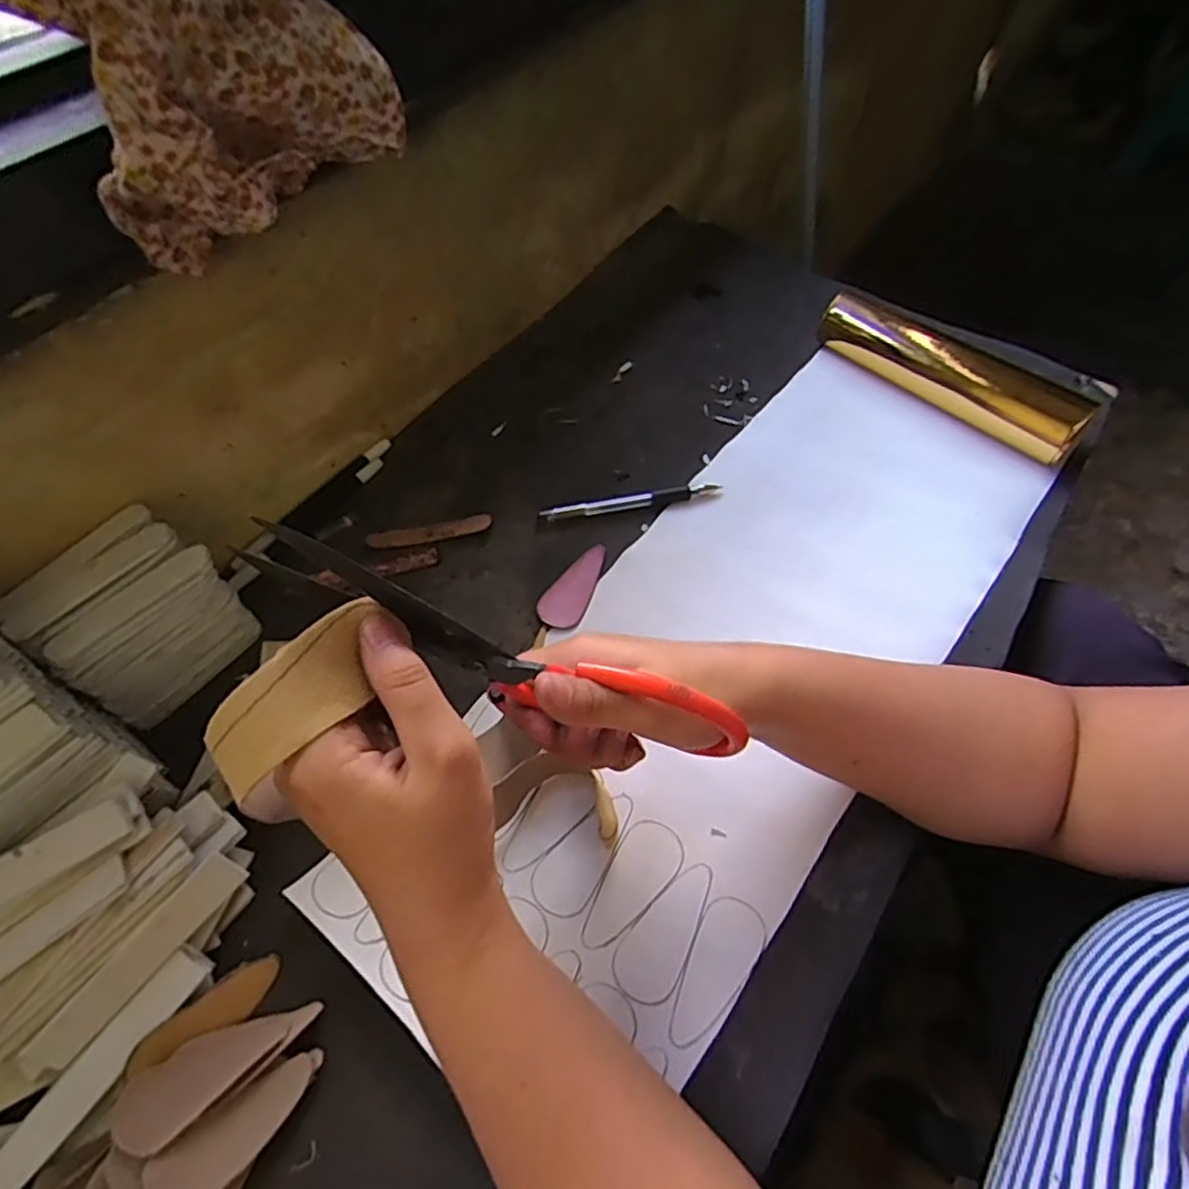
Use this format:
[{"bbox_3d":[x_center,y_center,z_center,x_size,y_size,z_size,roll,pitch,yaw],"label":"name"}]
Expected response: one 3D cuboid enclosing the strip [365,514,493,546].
[{"bbox_3d":[-0.119,-0.046,0.477,0.088,0.006,0.014,-7,60,-5],"label":"strip"}]

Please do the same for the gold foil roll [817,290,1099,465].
[{"bbox_3d":[0.278,-0.178,0.529,0.209,0.045,0.034,39,67,20],"label":"gold foil roll"}]

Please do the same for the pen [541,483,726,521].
[{"bbox_3d":[0.028,-0.069,0.488,0.131,0.010,0.010,-9,60,-6],"label":"pen"}]

